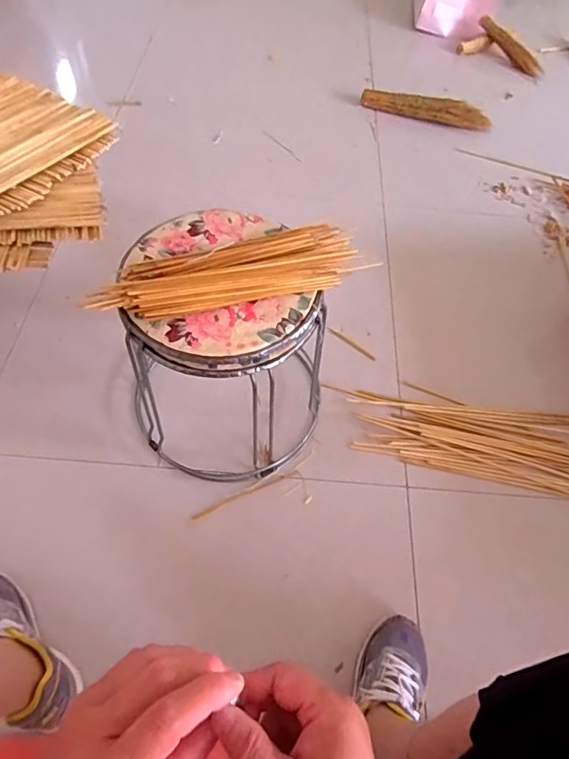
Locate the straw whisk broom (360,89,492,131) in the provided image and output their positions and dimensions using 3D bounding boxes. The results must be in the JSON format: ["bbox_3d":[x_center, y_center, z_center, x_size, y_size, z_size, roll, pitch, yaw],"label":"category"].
[{"bbox_3d":[0.447,-0.859,1.527,0.415,0.065,0.064,14,58,5],"label":"straw whisk broom"}]

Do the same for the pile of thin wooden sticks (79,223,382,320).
[{"bbox_3d":[-0.070,-0.147,0.656,0.366,0.025,0.107,-16,60,-13],"label":"pile of thin wooden sticks"}]

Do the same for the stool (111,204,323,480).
[{"bbox_3d":[-0.106,-0.029,0.794,0.287,0.333,0.308,2,58,-3],"label":"stool"}]

